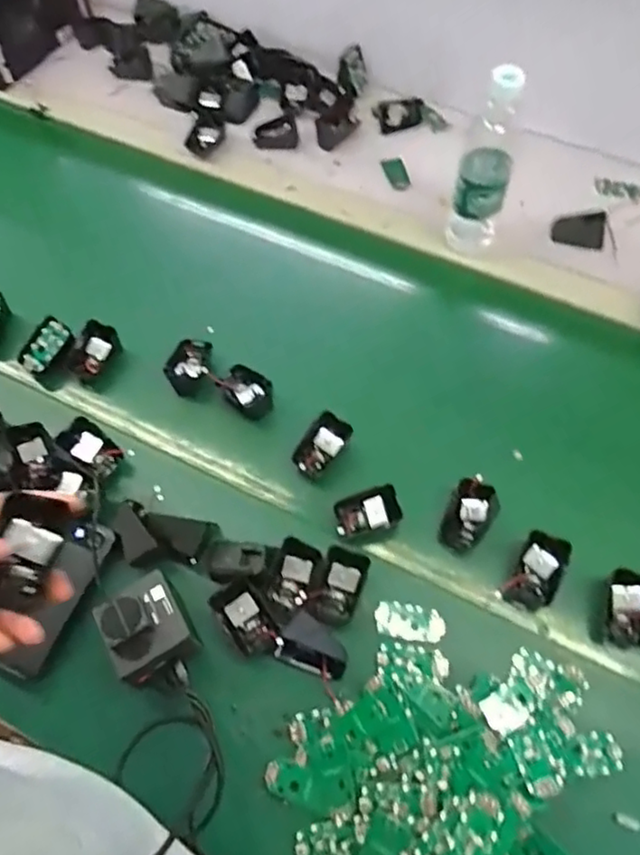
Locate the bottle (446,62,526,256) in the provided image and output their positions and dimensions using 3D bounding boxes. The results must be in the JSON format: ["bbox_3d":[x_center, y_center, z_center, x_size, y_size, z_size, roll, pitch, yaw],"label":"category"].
[{"bbox_3d":[0.194,-0.299,0.744,0.062,0.231,0.051,10,63,6],"label":"bottle"}]

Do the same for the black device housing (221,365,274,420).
[{"bbox_3d":[-0.084,-0.043,0.720,0.046,0.032,0.065,-33,67,-15],"label":"black device housing"}]

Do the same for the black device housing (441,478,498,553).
[{"bbox_3d":[0.153,0.093,0.648,0.048,0.044,0.068,27,66,16],"label":"black device housing"}]

